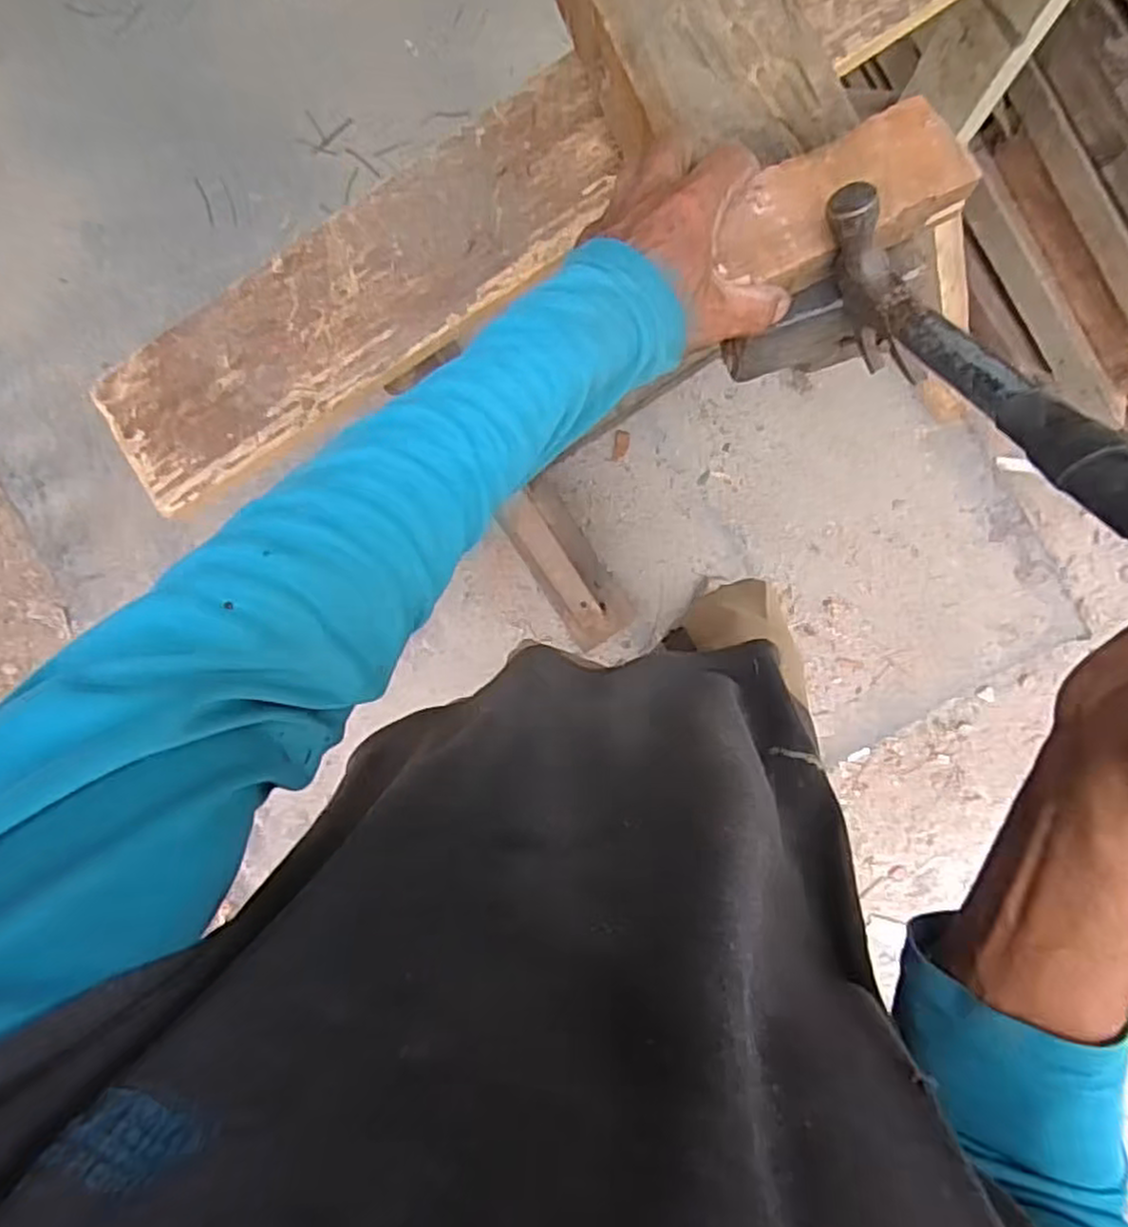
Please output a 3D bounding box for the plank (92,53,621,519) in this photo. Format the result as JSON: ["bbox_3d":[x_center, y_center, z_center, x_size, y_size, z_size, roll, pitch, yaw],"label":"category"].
[{"bbox_3d":[-0.159,-0.248,0.589,0.447,0.018,0.135,-32,87,3],"label":"plank"}]

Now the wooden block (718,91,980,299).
[{"bbox_3d":[0.148,-0.225,0.408,0.134,0.020,0.064,-27,88,1],"label":"wooden block"}]

